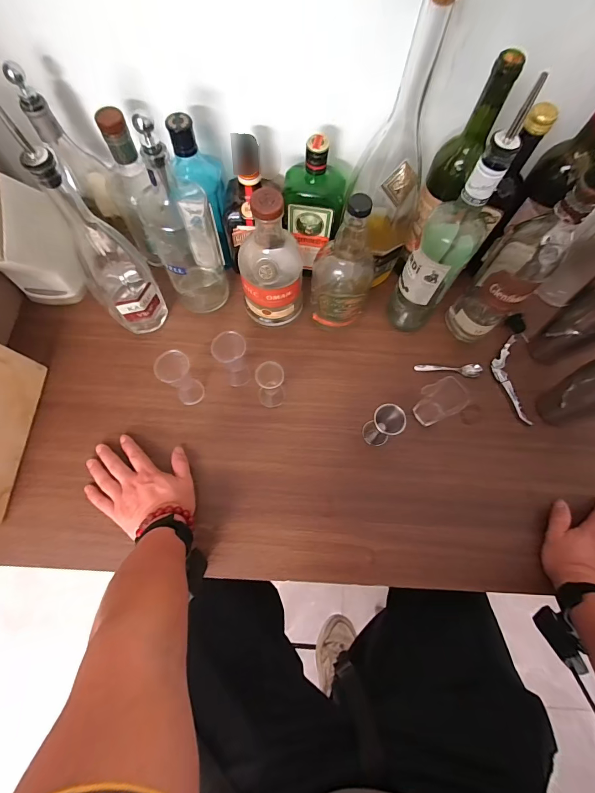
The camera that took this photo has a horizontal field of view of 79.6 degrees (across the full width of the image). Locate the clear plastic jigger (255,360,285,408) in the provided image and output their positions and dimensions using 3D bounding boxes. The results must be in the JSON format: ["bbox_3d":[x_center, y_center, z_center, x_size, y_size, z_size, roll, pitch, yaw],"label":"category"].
[{"bbox_3d":[-0.040,-0.016,0.531,0.040,0.090,0.037,-11,72,-5],"label":"clear plastic jigger"}]

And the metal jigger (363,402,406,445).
[{"bbox_3d":[0.124,0.043,0.519,0.040,0.088,0.042,0,72,-1],"label":"metal jigger"}]

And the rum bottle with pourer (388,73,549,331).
[{"bbox_3d":[0.191,-0.196,0.466,0.072,0.342,0.069,32,74,9],"label":"rum bottle with pourer"}]

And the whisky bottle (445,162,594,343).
[{"bbox_3d":[0.300,-0.178,0.488,0.076,0.294,0.087,42,76,12],"label":"whisky bottle"}]

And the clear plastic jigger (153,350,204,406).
[{"bbox_3d":[-0.168,-0.025,0.523,0.044,0.113,0.037,-40,77,-13],"label":"clear plastic jigger"}]

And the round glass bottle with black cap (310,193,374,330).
[{"bbox_3d":[0.065,-0.178,0.515,0.085,0.225,0.072,14,72,4],"label":"round glass bottle with black cap"}]

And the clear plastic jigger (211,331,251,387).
[{"bbox_3d":[-0.095,-0.053,0.533,0.044,0.109,0.037,-21,73,-8],"label":"clear plastic jigger"}]

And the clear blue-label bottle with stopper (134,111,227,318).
[{"bbox_3d":[-0.157,-0.229,0.496,0.086,0.287,0.073,-16,73,-6],"label":"clear blue-label bottle with stopper"}]

